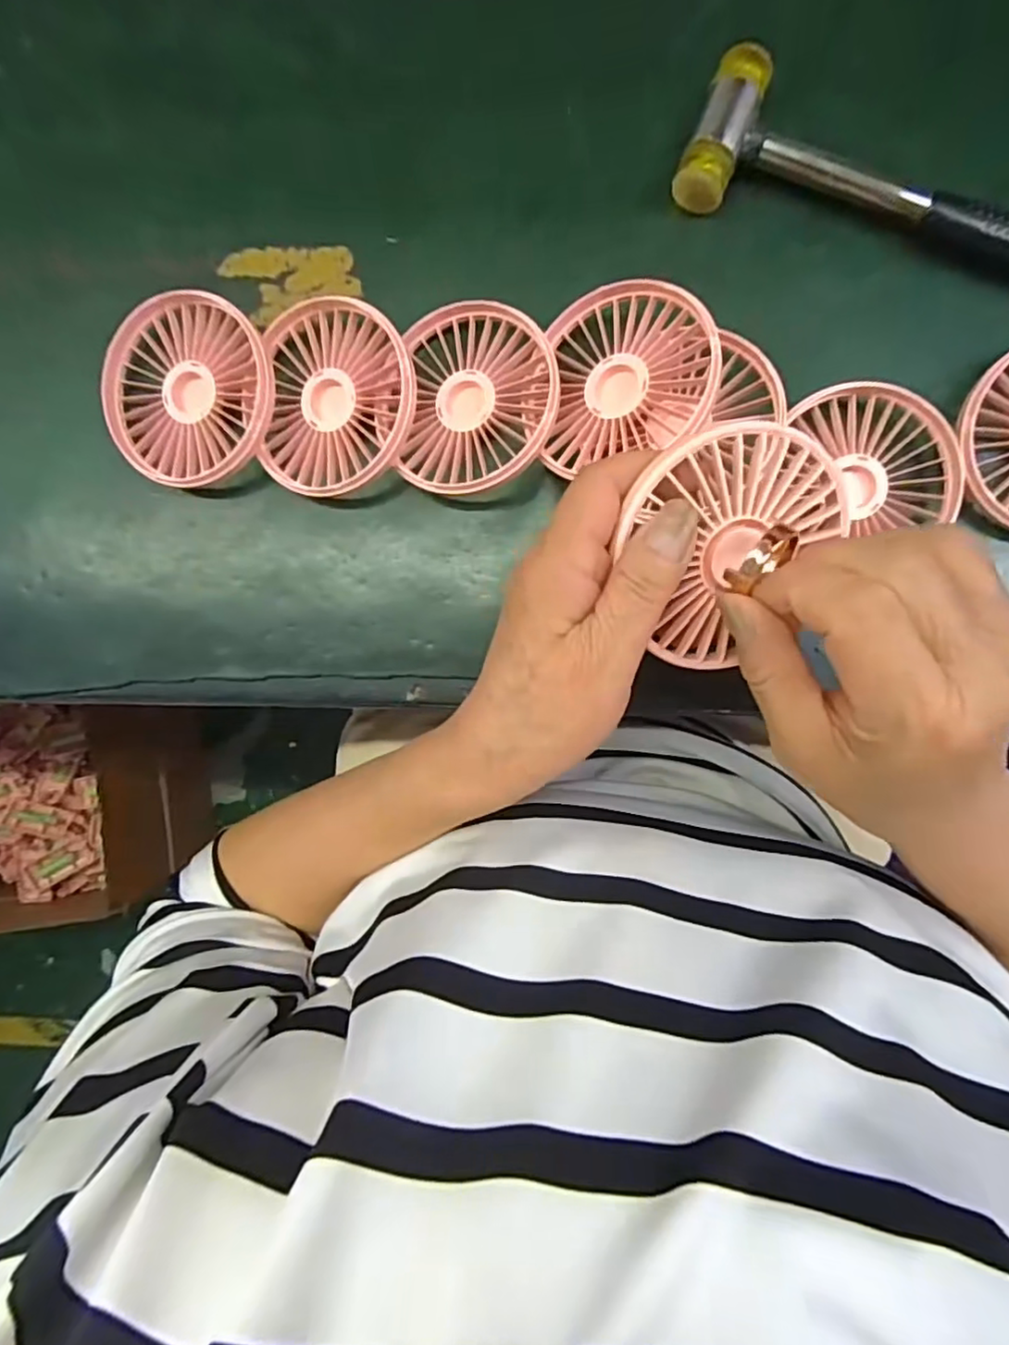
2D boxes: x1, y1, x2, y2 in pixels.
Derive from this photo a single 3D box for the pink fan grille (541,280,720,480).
[{"bbox_3d":[0.055,-0.134,0.280,0.075,0.011,0.079,0,87,27],"label":"pink fan grille"}]

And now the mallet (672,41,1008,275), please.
[{"bbox_3d":[0.196,-0.203,0.279,0.234,0.020,0.061,22,94,3],"label":"mallet"}]

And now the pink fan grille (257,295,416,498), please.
[{"bbox_3d":[-0.078,-0.129,0.300,0.074,0.018,0.088,9,95,13],"label":"pink fan grille"}]

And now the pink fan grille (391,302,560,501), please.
[{"bbox_3d":[-0.012,-0.128,0.297,0.070,0.029,0.088,5,93,4],"label":"pink fan grille"}]

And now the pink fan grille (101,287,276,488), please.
[{"bbox_3d":[-0.152,-0.135,0.306,0.086,0.023,0.085,0,93,4],"label":"pink fan grille"}]

